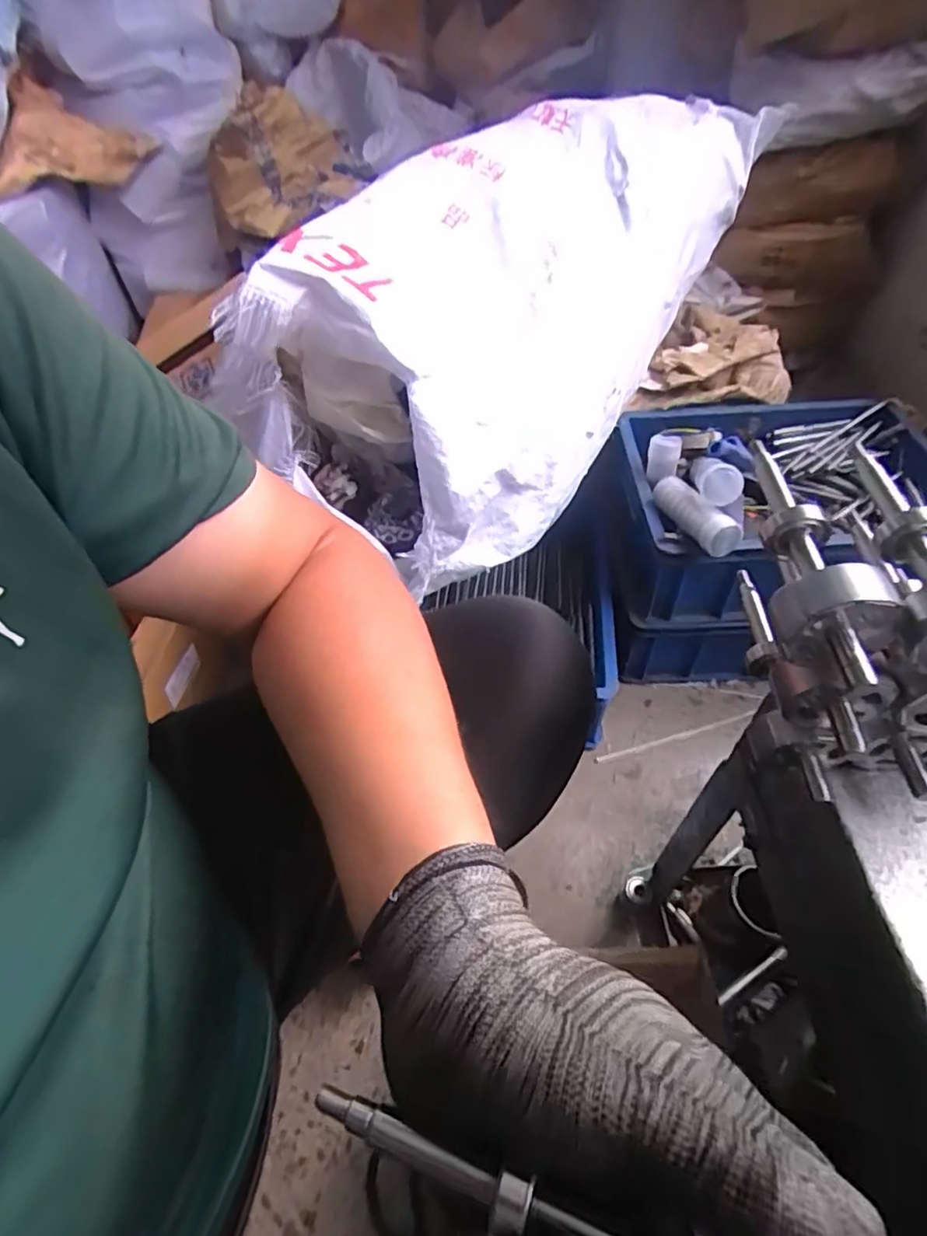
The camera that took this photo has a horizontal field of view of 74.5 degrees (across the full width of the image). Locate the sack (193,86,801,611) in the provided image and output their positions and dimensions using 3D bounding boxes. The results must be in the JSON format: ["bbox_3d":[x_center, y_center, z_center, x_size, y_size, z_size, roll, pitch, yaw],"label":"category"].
[{"bbox_3d":[0.080,-0.380,0.760,0.294,0.301,0.697,31,58,25],"label":"sack"}]

